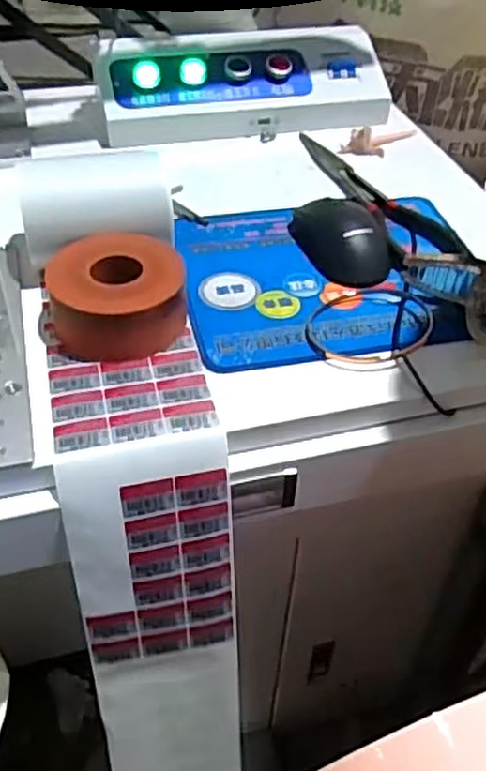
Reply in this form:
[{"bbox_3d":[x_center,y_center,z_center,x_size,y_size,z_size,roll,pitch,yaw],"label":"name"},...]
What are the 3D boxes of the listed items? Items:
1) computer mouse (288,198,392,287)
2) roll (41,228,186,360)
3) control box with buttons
[{"bbox_3d":[0.083,-0.129,0.598,0.063,0.036,0.104,-22,49,-23],"label":"computer mouse"},{"bbox_3d":[-0.091,-0.066,0.516,0.097,0.050,0.085,-5,45,-8],"label":"roll"},{"bbox_3d":[0.003,-0.346,0.803,0.326,0.073,0.128,-8,45,-11],"label":"control box with buttons"}]

